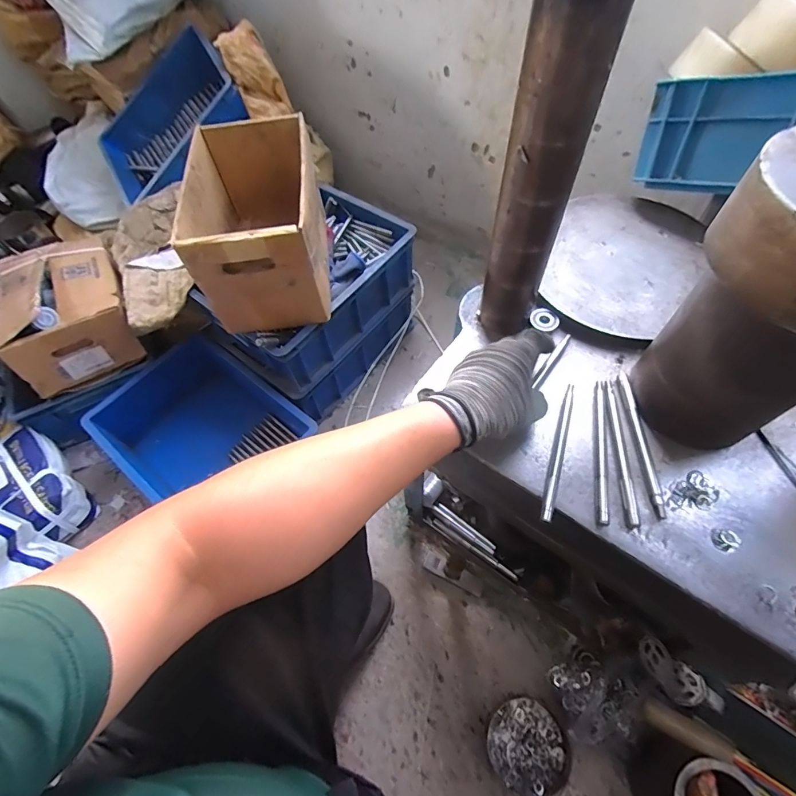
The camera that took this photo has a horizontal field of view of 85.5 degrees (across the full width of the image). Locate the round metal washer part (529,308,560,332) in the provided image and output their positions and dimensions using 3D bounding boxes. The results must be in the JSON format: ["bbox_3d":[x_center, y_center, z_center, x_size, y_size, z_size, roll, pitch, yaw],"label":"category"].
[{"bbox_3d":[0.184,-0.098,0.540,0.035,0.008,0.029,29,65,18],"label":"round metal washer part"}]

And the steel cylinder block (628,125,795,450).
[{"bbox_3d":[0.321,-0.070,0.381,0.137,0.251,0.145,-41,66,-19],"label":"steel cylinder block"}]

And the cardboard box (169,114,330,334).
[{"bbox_3d":[-0.236,-0.315,0.765,0.194,0.196,0.328,-7,60,-1],"label":"cardboard box"}]

